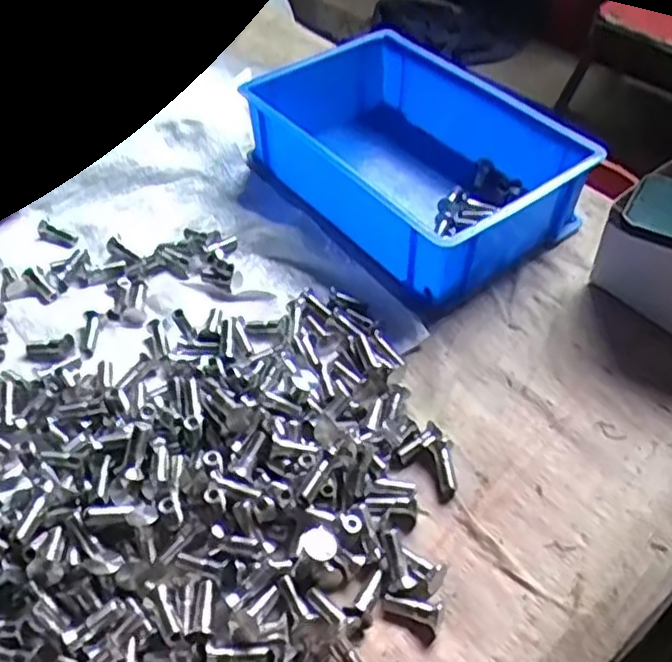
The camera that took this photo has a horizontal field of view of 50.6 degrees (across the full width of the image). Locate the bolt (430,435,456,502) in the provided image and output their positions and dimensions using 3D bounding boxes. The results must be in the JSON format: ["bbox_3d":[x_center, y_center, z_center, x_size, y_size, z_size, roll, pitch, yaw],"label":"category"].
[{"bbox_3d":[0.074,0.095,0.487,0.013,0.014,0.040,-4,48,-4],"label":"bolt"}]

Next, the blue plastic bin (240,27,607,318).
[{"bbox_3d":[0.071,-0.168,0.683,0.202,0.101,0.302,-31,55,-26],"label":"blue plastic bin"}]

